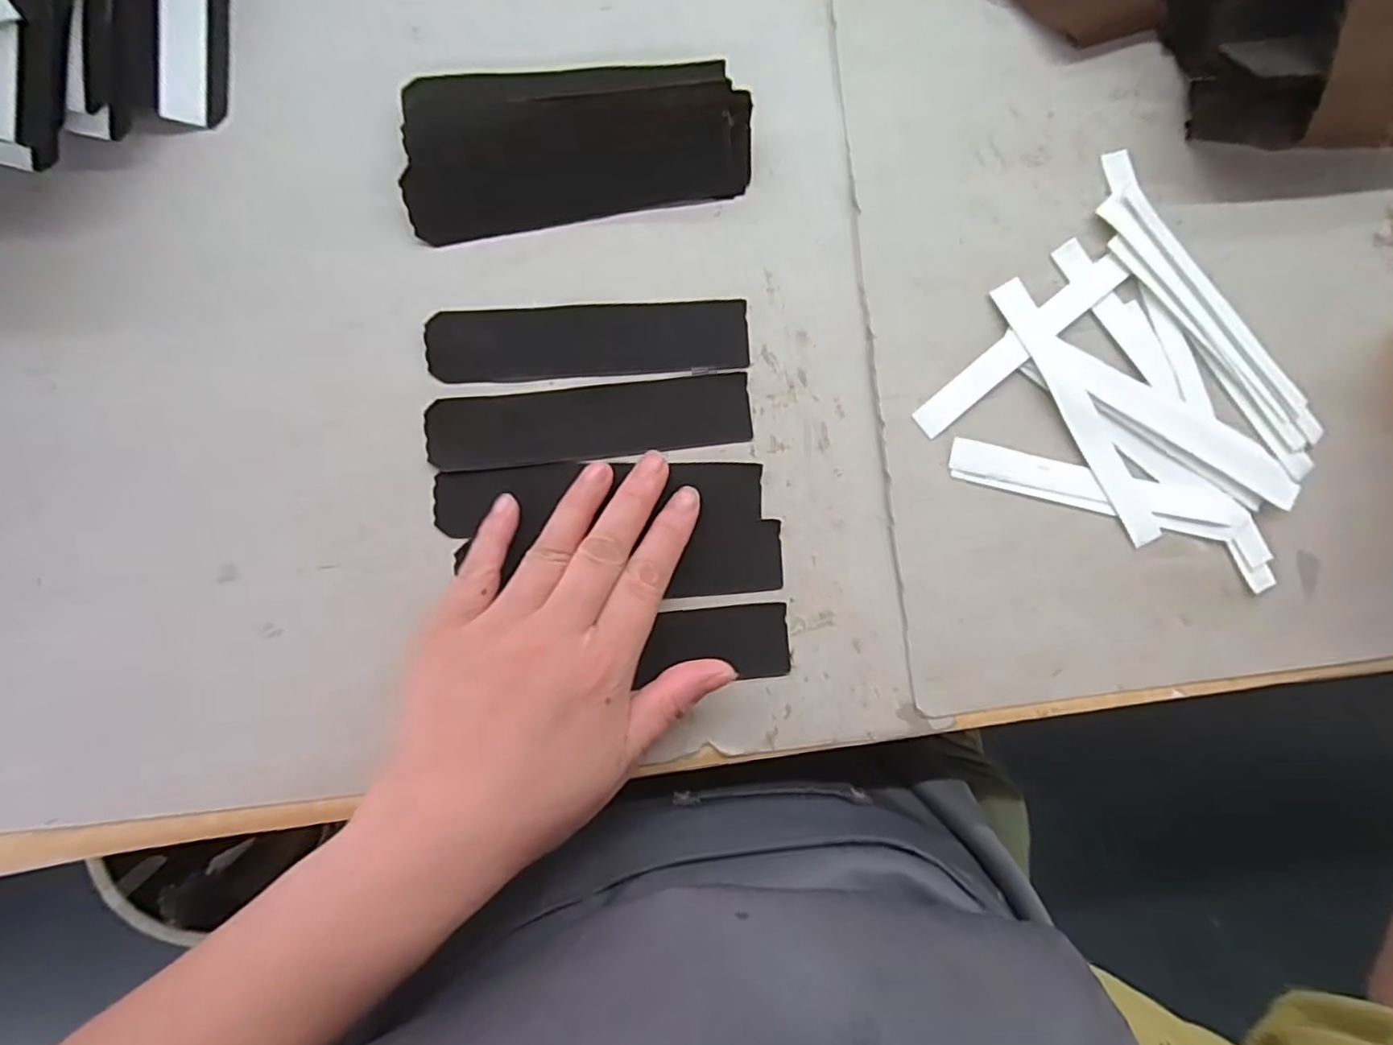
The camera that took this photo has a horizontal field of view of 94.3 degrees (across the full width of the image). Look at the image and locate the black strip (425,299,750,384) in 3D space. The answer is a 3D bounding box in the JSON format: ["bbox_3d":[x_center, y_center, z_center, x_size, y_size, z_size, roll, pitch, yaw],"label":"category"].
[{"bbox_3d":[-0.046,-0.081,0.288,0.139,0.004,0.032,-4,87,-7],"label":"black strip"}]

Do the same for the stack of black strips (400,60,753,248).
[{"bbox_3d":[-0.051,-0.165,0.281,0.148,0.027,0.052,-12,88,-7],"label":"stack of black strips"}]

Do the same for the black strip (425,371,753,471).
[{"bbox_3d":[-0.045,-0.045,0.289,0.140,0.004,0.031,-7,95,-10],"label":"black strip"}]

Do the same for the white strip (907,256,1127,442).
[{"bbox_3d":[0.157,-0.086,0.308,0.132,0.004,0.016,-39,91,-7],"label":"white strip"}]

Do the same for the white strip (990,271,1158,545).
[{"bbox_3d":[0.183,-0.053,0.308,0.015,0.005,0.139,-29,90,-7],"label":"white strip"}]

